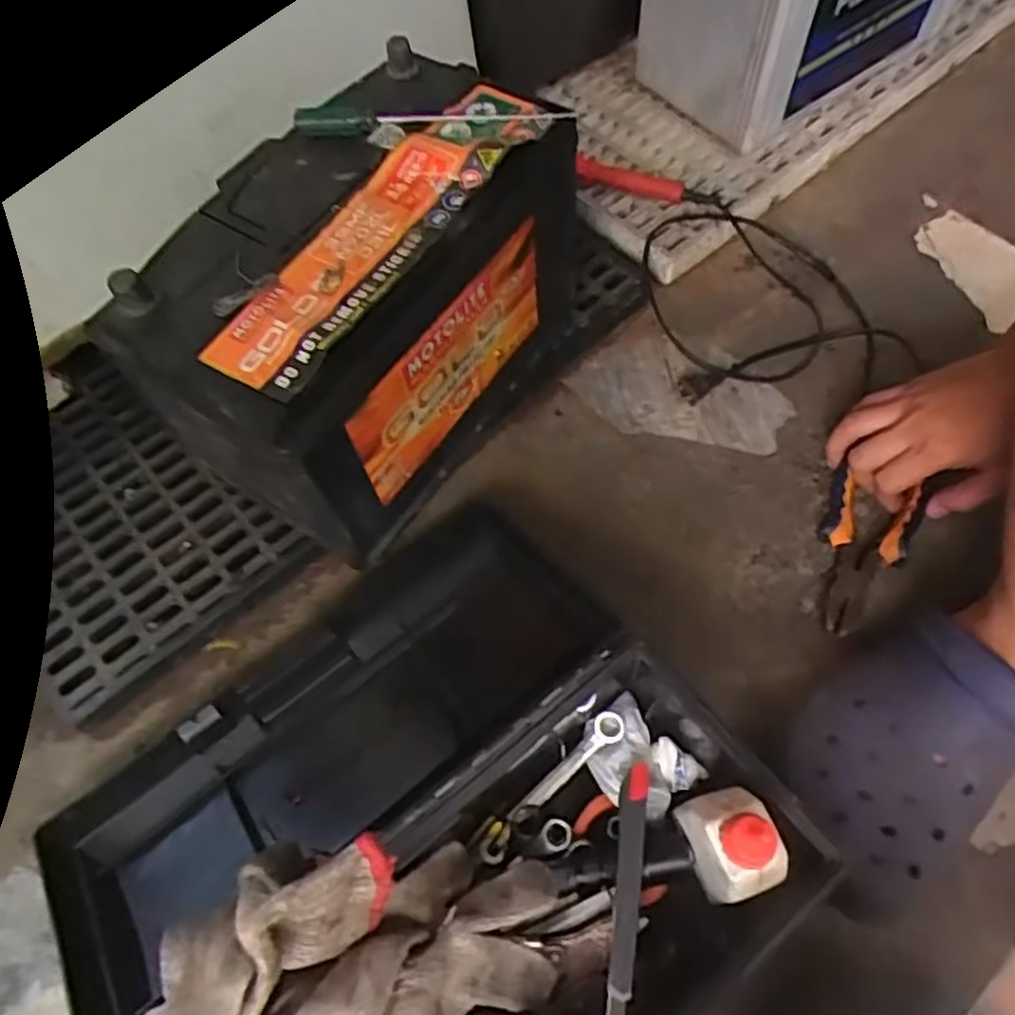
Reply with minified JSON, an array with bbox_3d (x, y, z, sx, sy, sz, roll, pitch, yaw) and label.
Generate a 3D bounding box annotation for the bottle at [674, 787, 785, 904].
[{"bbox_3d":[0.129,0.194,0.422,0.050,0.103,0.056,-9,63,1],"label":"bottle"}]

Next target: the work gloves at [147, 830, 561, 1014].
[{"bbox_3d":[-0.076,0.226,0.364,0.199,0.116,0.110,-19,64,-4],"label":"work gloves"}]

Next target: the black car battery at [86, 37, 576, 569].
[{"bbox_3d":[-0.097,-0.138,0.546,0.167,0.222,0.304,32,69,18],"label":"black car battery"}]

